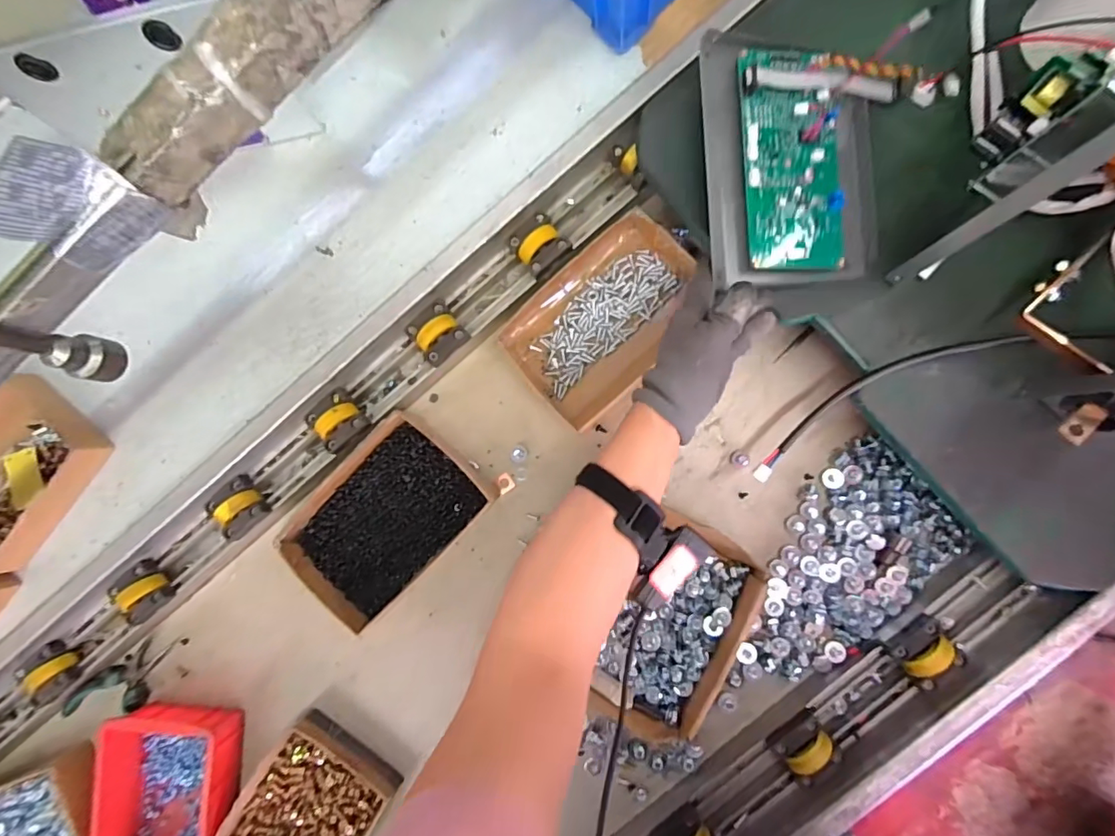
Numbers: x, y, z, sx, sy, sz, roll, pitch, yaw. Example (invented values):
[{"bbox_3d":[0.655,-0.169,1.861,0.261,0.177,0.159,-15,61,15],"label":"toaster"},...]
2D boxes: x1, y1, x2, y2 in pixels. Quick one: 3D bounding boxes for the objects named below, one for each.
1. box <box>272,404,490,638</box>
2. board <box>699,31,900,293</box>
[{"bbox_3d":[-0.196,0.112,0.583,0.215,0.042,0.148,-45,79,2],"label":"box"},{"bbox_3d":[0.217,-0.235,0.464,0.161,0.042,0.219,-2,87,6],"label":"board"}]

